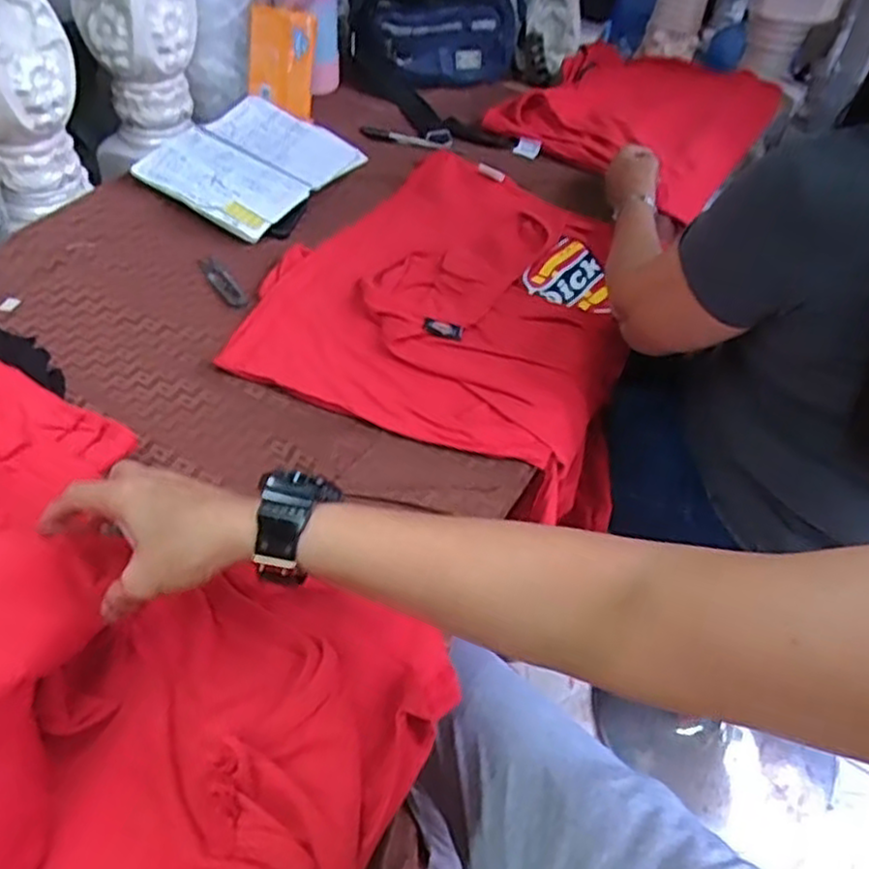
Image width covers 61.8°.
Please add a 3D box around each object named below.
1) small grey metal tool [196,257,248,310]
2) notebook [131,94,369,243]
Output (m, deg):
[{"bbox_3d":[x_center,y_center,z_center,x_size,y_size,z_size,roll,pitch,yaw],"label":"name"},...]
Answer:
[{"bbox_3d":[-0.232,-0.167,0.801,0.022,0.004,0.098,-24,53,-27],"label":"small grey metal tool"},{"bbox_3d":[-0.237,-0.356,0.934,0.200,0.022,0.252,32,49,7],"label":"notebook"}]

